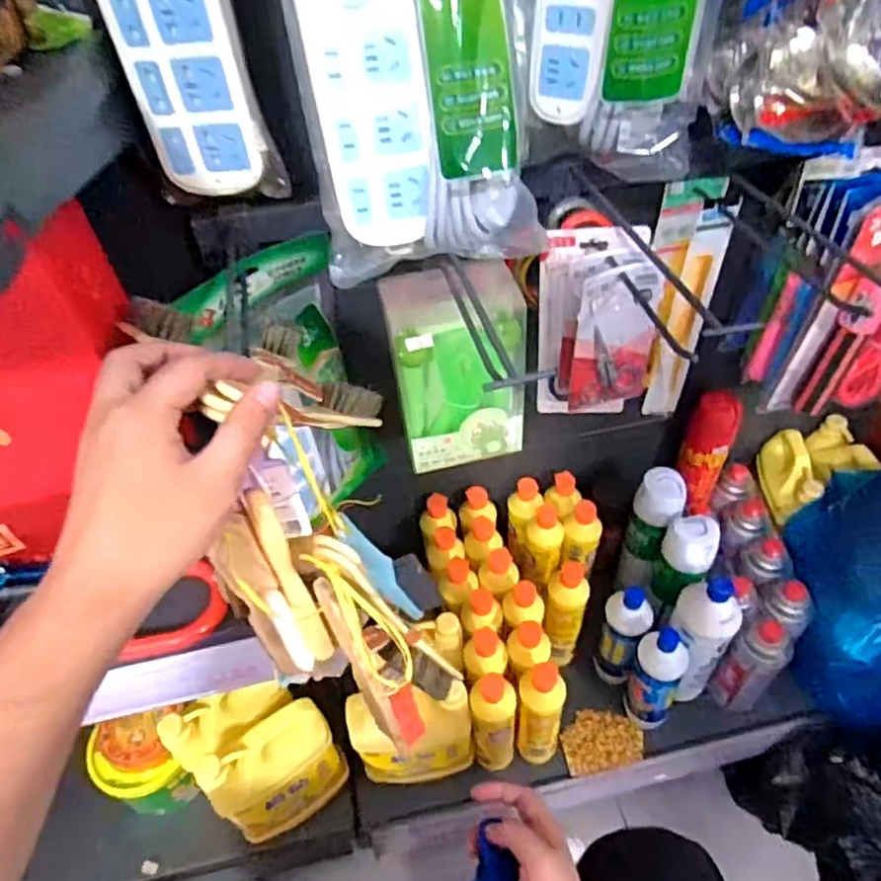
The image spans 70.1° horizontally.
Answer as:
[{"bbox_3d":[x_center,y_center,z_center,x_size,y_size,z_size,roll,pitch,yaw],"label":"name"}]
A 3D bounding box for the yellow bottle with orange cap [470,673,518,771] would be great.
[{"bbox_3d":[0.067,0.355,0.782,0.053,0.211,0.051,-2,48,2],"label":"yellow bottle with orange cap"}]

